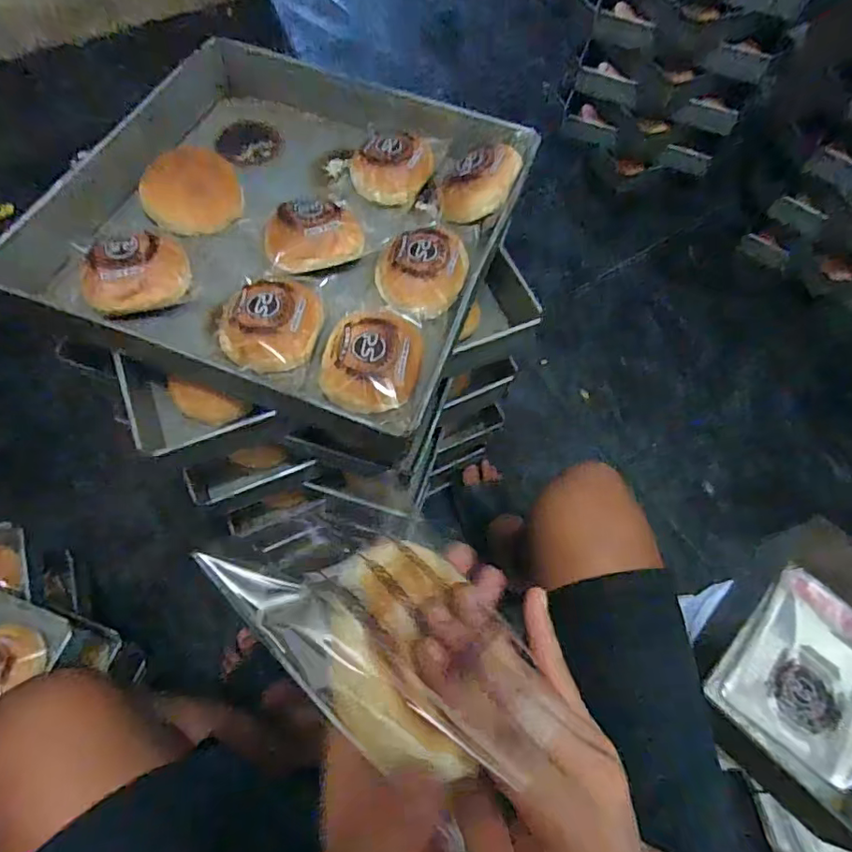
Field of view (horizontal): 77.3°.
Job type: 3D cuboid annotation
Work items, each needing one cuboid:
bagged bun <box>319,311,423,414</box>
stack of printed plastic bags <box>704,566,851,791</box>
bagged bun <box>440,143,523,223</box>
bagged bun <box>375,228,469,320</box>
[{"bbox_3d":[-0.049,-0.058,0.479,0.082,0.034,0.081,1,64,-3],"label":"bagged bun"},{"bbox_3d":[0.445,0.282,0.611,0.198,0.024,0.157,-40,73,-20],"label":"stack of printed plastic bags"},{"bbox_3d":[0.055,-0.262,0.577,0.081,0.044,0.087,18,65,5],"label":"bagged bun"},{"bbox_3d":[0.002,-0.155,0.532,0.092,0.033,0.090,1,64,-3],"label":"bagged bun"}]

